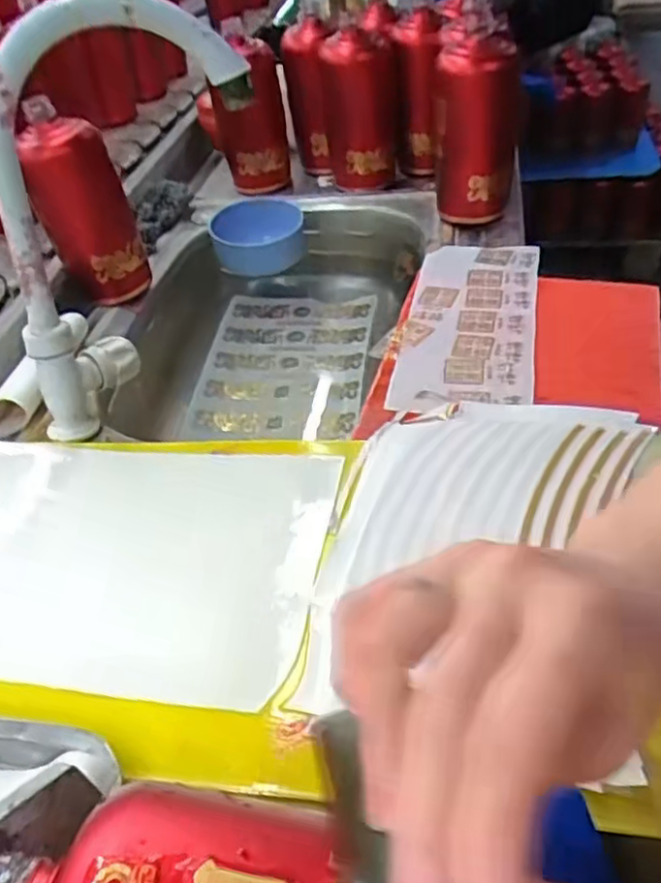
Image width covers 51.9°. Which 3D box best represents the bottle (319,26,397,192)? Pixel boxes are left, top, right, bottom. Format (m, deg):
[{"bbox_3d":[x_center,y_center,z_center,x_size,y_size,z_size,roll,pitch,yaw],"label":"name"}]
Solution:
[{"bbox_3d":[0.034,-0.387,0.790,0.085,0.155,0.086,-2,43,5],"label":"bottle"}]

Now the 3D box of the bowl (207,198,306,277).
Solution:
[{"bbox_3d":[-0.085,-0.243,0.802,0.108,0.045,0.102,-13,43,-7],"label":"bowl"}]

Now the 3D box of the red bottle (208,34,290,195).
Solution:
[{"bbox_3d":[-0.095,-0.381,0.804,0.079,0.150,0.067,-6,43,1],"label":"red bottle"}]

